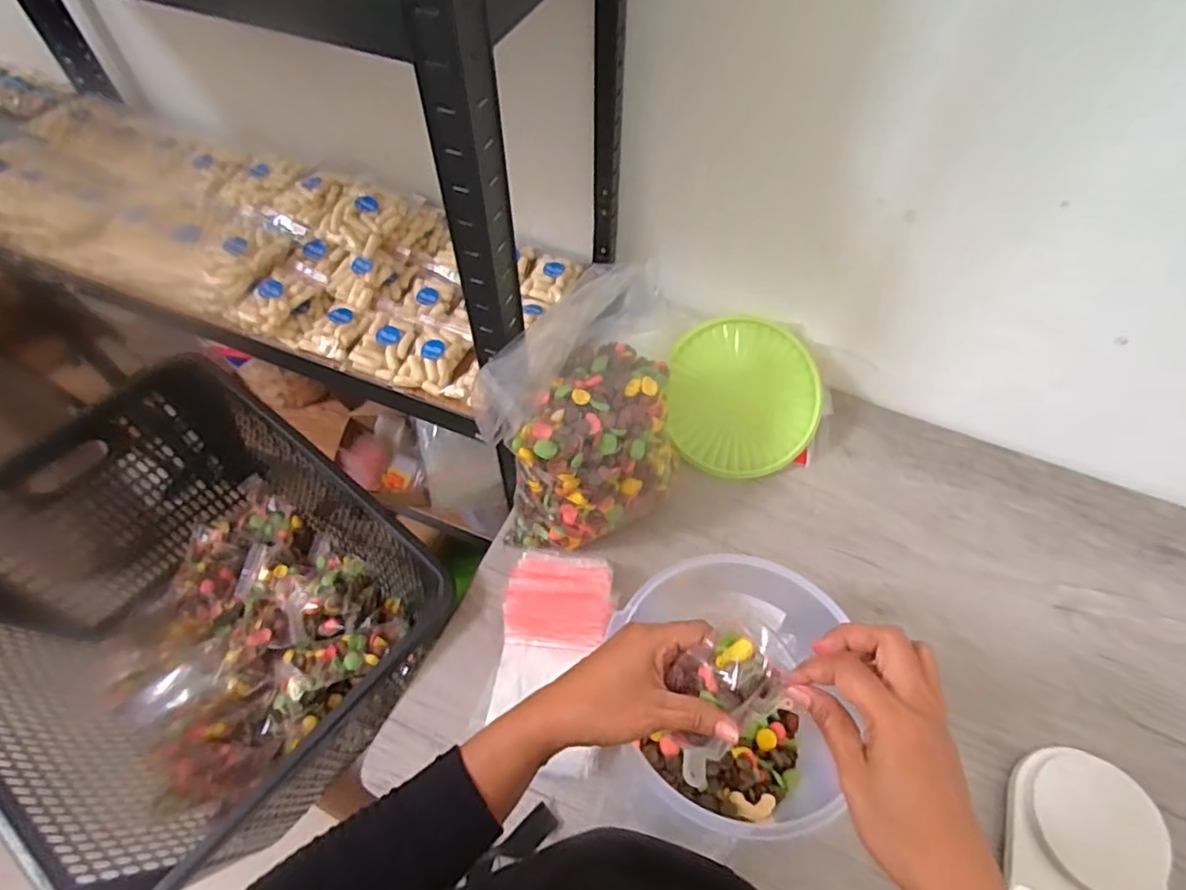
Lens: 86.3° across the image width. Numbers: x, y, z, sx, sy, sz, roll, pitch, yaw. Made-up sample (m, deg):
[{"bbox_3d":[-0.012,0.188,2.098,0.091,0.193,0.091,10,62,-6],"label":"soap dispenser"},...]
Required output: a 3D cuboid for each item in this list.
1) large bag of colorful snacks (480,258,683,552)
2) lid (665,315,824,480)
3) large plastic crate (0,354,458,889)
[{"bbox_3d":[-0.010,-0.046,0.721,0.196,0.231,0.252,3,56,1],"label":"large bag of colorful snacks"},{"bbox_3d":[0.197,-0.063,0.834,0.191,0.012,0.204,-1,85,7],"label":"lid"},{"bbox_3d":[-0.496,0.211,0.822,0.583,0.275,0.445,33,62,20],"label":"large plastic crate"}]

